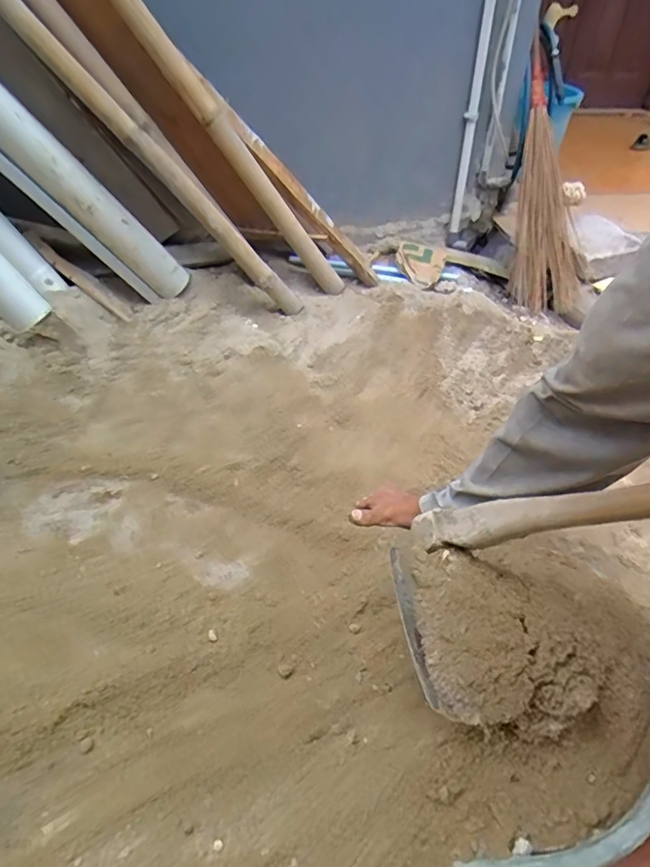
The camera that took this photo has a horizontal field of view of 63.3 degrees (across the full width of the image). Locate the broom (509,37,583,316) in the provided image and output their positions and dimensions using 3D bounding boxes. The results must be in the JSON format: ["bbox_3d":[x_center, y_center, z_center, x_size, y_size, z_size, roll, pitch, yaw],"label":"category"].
[{"bbox_3d":[0.655,-0.743,1.595,0.161,0.739,0.136,-7,7,-11],"label":"broom"}]

